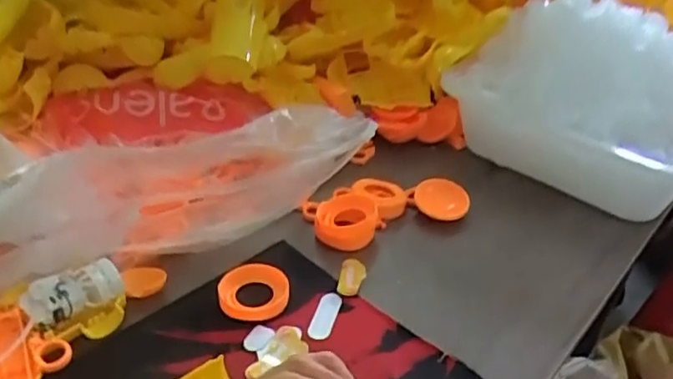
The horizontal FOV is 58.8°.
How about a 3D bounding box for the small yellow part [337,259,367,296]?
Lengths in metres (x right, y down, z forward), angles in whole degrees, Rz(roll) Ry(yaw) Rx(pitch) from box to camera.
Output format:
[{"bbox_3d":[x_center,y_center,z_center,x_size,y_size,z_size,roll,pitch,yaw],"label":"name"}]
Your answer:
[{"bbox_3d":[0.014,0.077,0.529,0.022,0.007,0.047,7,35,5],"label":"small yellow part"}]

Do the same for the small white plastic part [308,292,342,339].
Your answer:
[{"bbox_3d":[-0.009,0.104,0.492,0.018,0.004,0.046,21,46,4],"label":"small white plastic part"}]

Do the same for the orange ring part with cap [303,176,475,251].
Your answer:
[{"bbox_3d":[0.049,0.019,0.607,0.161,0.034,0.091,-13,38,-21],"label":"orange ring part with cap"}]

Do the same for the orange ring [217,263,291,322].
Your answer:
[{"bbox_3d":[-0.069,0.086,0.501,0.057,0.017,0.054,2,35,-1],"label":"orange ring"}]

